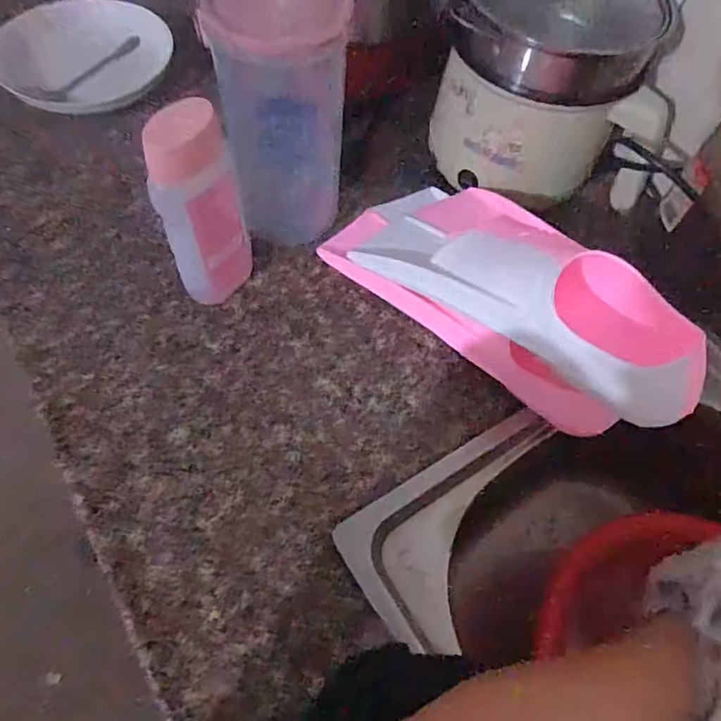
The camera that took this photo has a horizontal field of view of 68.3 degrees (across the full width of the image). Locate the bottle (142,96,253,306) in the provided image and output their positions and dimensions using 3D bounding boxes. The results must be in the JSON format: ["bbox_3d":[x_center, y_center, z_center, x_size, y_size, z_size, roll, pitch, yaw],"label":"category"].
[{"bbox_3d":[-0.113,-0.105,0.390,0.029,0.172,0.060,24,62,9],"label":"bottle"}]

